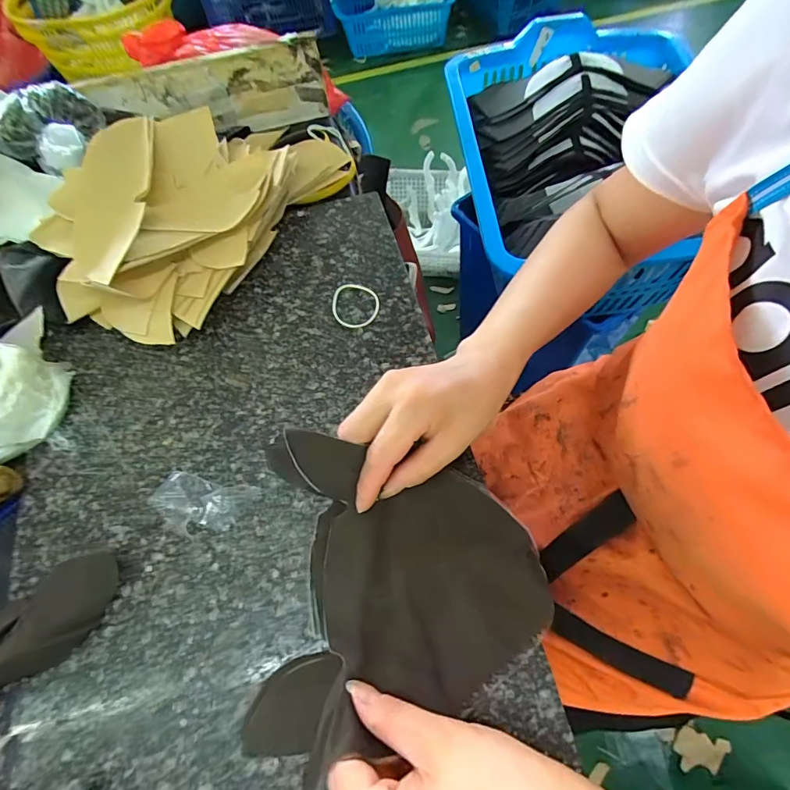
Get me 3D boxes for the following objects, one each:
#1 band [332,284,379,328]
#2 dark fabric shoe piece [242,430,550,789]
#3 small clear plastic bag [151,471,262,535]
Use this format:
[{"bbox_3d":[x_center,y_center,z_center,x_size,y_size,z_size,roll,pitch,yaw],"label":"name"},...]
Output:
[{"bbox_3d":[-0.036,-0.083,0.396,0.043,0.004,0.049,2,64,3],"label":"band"},{"bbox_3d":[0.003,0.119,0.263,0.176,0.055,0.175,0,64,2],"label":"dark fabric shoe piece"},{"bbox_3d":[-0.145,0.082,0.323,0.077,0.004,0.040,9,65,7],"label":"small clear plastic bag"}]

